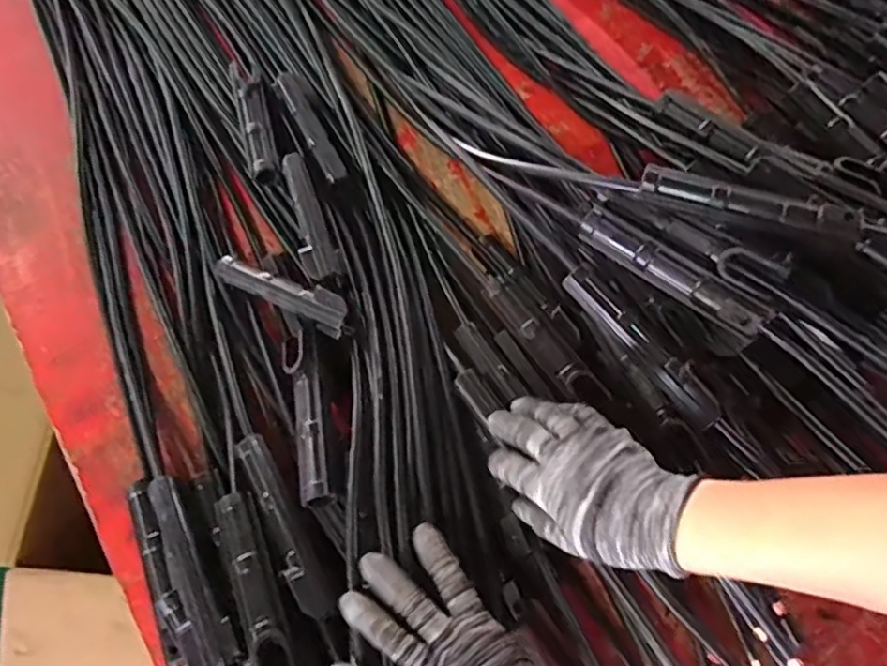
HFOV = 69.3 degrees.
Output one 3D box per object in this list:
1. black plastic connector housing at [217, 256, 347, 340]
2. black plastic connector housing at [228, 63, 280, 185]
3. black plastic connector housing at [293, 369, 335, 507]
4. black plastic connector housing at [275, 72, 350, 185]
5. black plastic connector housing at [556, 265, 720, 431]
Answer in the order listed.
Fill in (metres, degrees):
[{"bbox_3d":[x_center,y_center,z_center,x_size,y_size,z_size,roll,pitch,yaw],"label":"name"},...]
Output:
[{"bbox_3d":[-0.146,-0.037,0.578,0.153,0.023,0.030,22,72,25],"label":"black plastic connector housing"},{"bbox_3d":[-0.194,-0.223,0.674,0.032,0.027,0.156,-16,70,-4],"label":"black plastic connector housing"},{"bbox_3d":[-0.106,0.082,0.512,0.023,0.014,0.112,-12,57,-2],"label":"black plastic connector housing"},{"bbox_3d":[-0.135,-0.212,0.669,0.029,0.023,0.148,-26,71,-7],"label":"black plastic connector housing"},{"bbox_3d":[0.153,0.008,0.497,0.023,0.026,0.153,-37,71,-10],"label":"black plastic connector housing"}]

